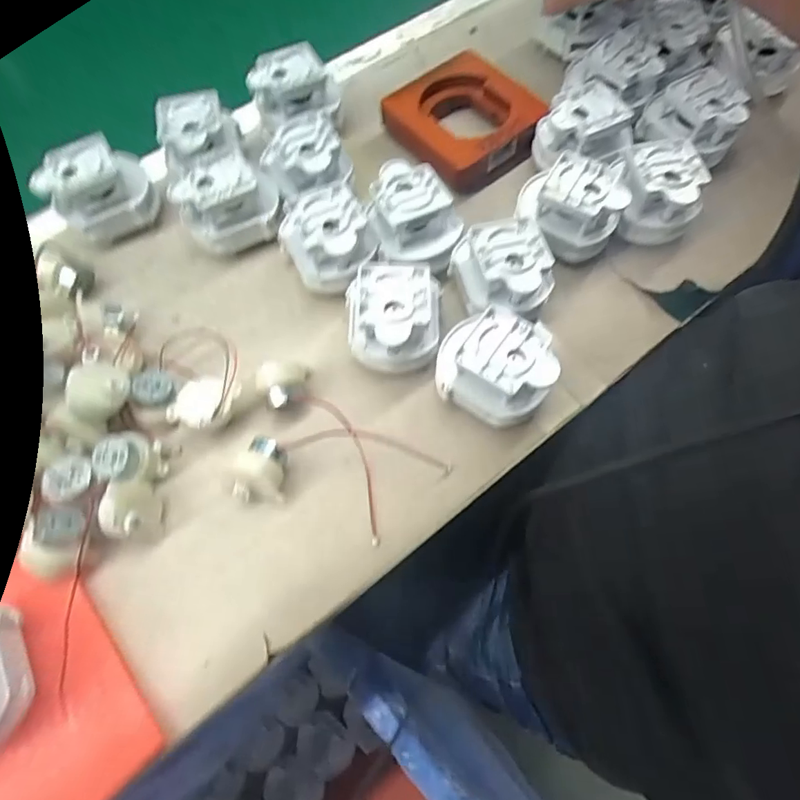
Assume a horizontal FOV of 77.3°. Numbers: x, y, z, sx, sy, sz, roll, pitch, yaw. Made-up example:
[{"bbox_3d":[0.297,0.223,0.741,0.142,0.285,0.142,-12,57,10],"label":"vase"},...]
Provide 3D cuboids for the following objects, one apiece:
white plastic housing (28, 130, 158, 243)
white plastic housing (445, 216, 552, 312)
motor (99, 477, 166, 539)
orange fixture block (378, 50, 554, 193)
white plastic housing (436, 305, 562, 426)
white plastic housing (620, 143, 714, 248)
[{"bbox_3d":[-0.215,-0.151,0.359,0.069,0.043,0.055,-24,69,-8],"label":"white plastic housing"},{"bbox_3d":[0.068,-0.088,0.335,0.057,0.042,0.069,-22,69,-7],"label":"white plastic housing"},{"bbox_3d":[-0.153,0.062,0.287,0.021,0.036,0.032,0,68,2],"label":"motor"},{"bbox_3d":[0.049,-0.225,0.402,0.105,0.038,0.100,-33,71,-11],"label":"orange fixture block"},{"bbox_3d":[0.059,-0.020,0.312,0.070,0.052,0.061,28,71,12],"label":"white plastic housing"},{"bbox_3d":[0.182,-0.147,0.362,0.054,0.051,0.060,2,68,3],"label":"white plastic housing"}]

